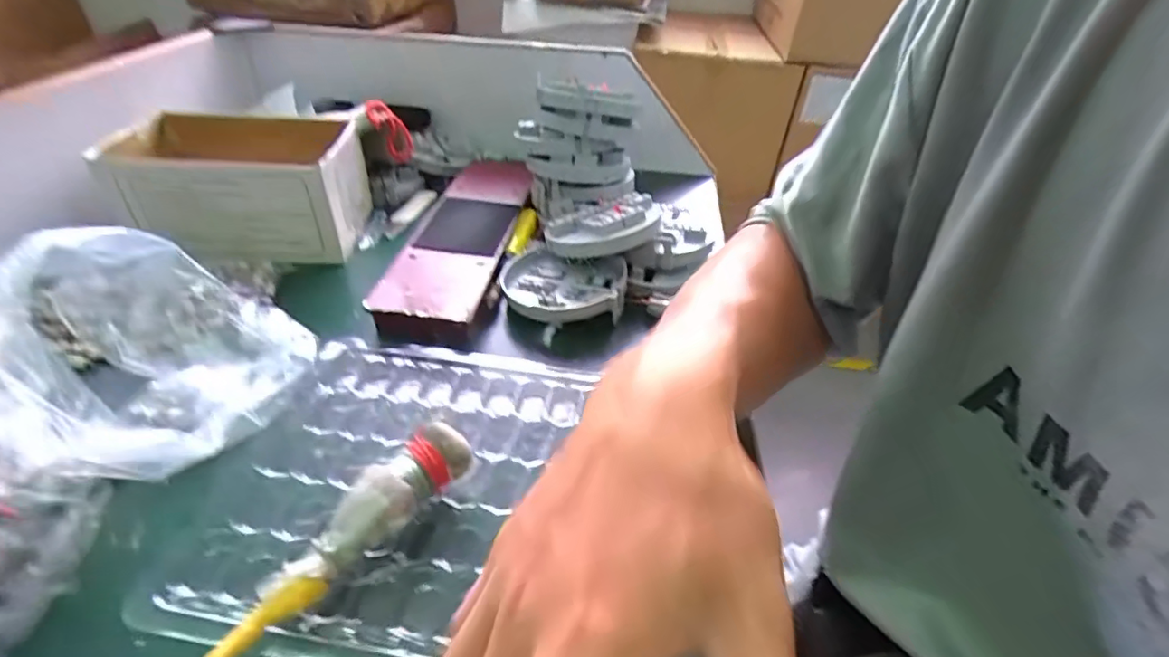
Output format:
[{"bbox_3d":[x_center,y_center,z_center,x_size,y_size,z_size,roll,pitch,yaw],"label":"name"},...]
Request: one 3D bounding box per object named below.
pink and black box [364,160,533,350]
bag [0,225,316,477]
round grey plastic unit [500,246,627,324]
[{"bbox_3d":[-0.114,-0.089,0.534,0.084,0.029,0.318,7,36,0],"label":"pink and black box"},{"bbox_3d":[-0.278,-0.001,0.367,0.152,0.085,0.181,-20,45,-28],"label":"bag"},{"bbox_3d":[-0.019,-0.038,0.474,0.103,0.024,0.090,10,37,4],"label":"round grey plastic unit"}]

